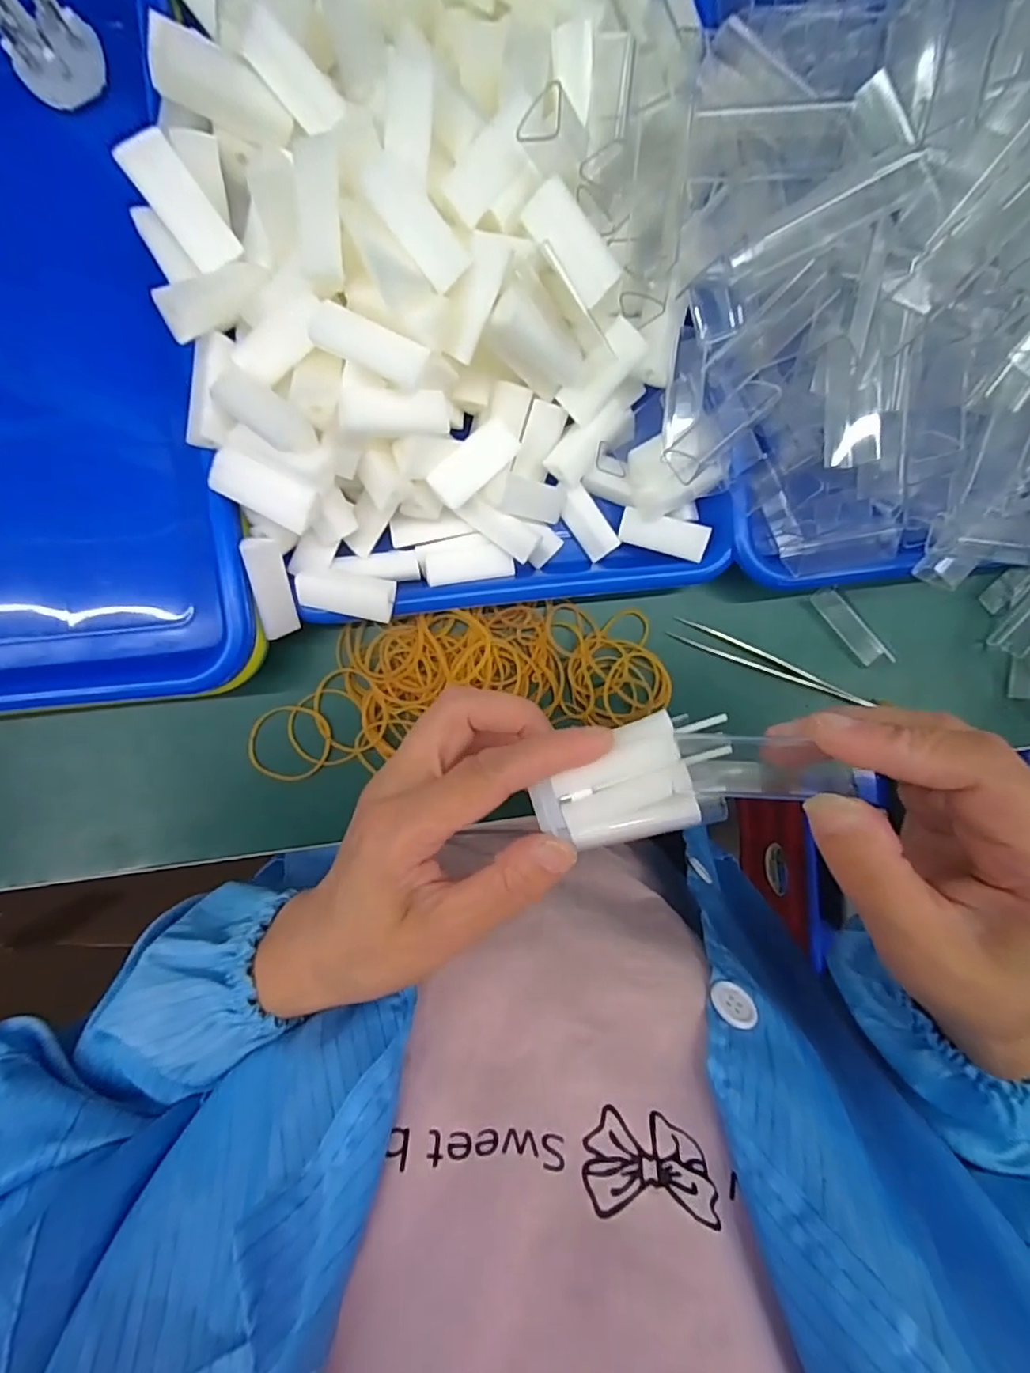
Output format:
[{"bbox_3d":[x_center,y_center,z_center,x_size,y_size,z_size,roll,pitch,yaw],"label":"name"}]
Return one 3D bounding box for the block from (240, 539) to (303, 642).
[{"bbox_3d":[-0.118,-0.047,0.272,0.019,0.010,0.048,-27,125,-35],"label":"block"}]

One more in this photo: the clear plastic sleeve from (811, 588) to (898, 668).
[{"bbox_3d":[0.192,-0.035,0.323,0.052,0.012,0.015,45,91,-4],"label":"clear plastic sleeve"}]

